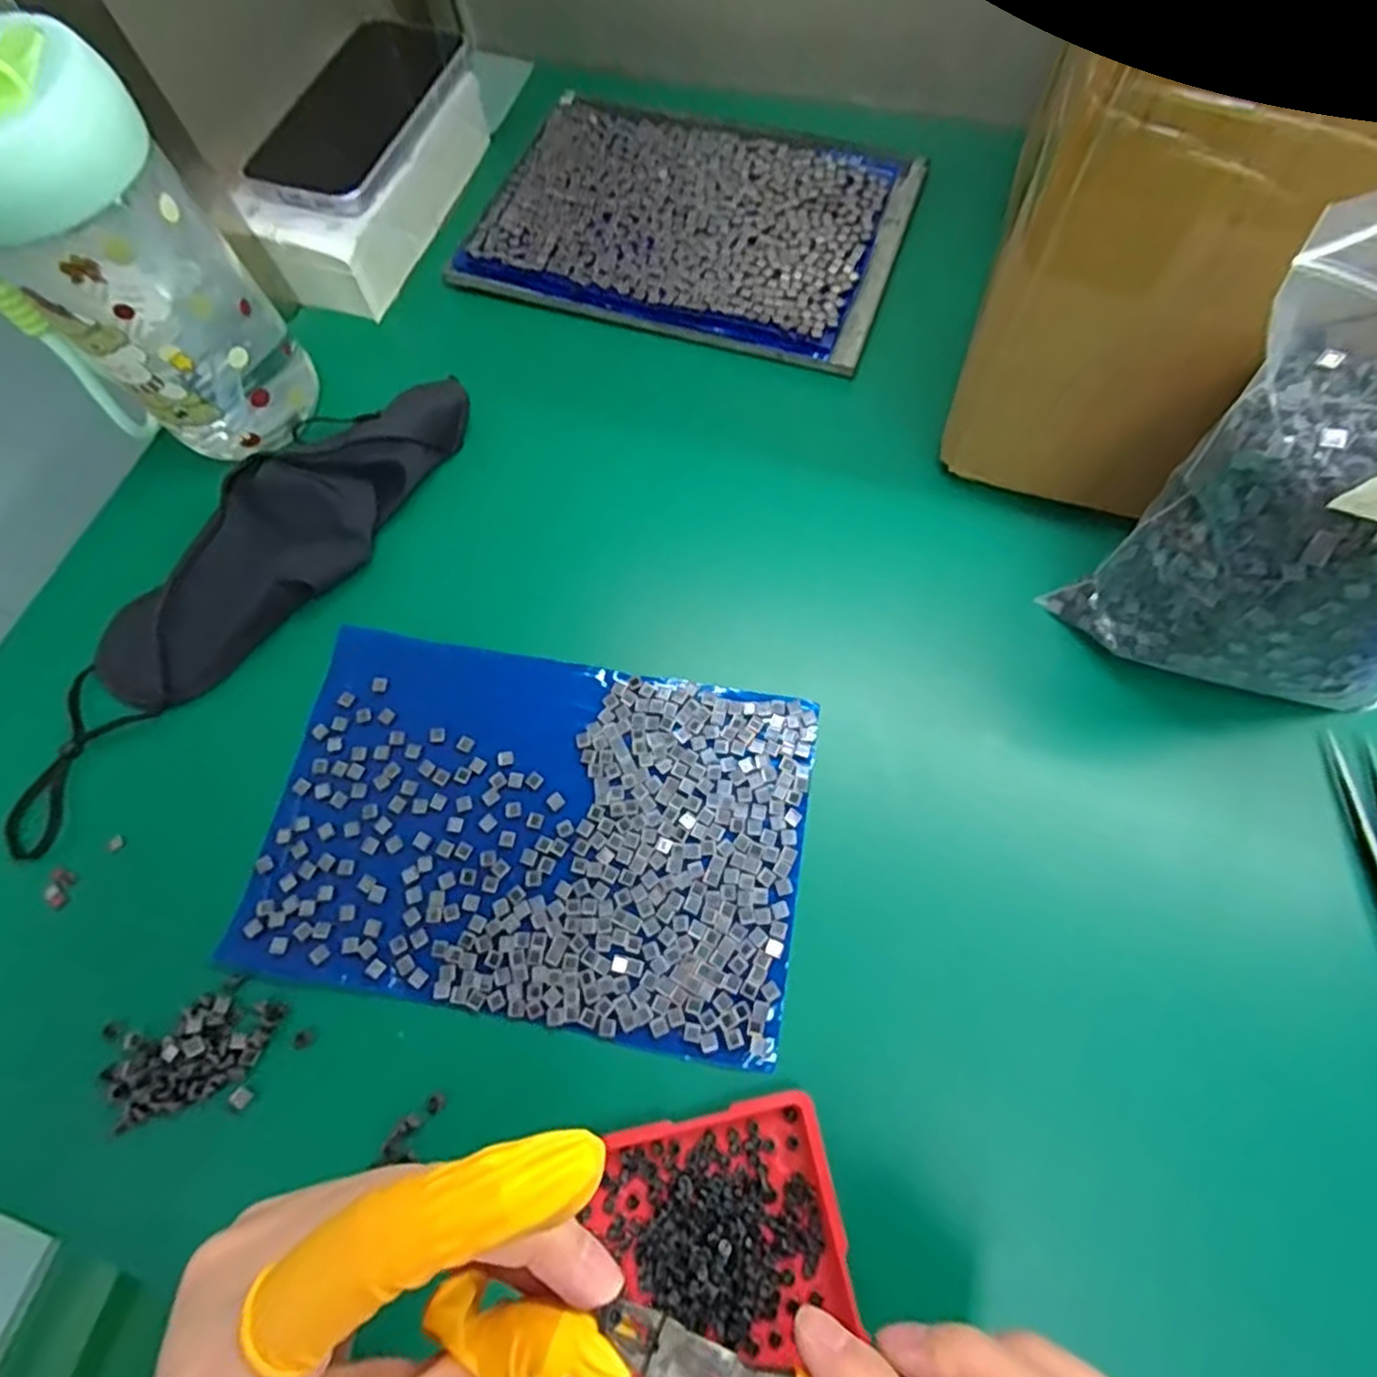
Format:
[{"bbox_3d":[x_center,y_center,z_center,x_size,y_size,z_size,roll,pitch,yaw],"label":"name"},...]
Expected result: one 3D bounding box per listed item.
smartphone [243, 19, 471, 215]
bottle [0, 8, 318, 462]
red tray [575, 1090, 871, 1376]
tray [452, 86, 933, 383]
[{"bbox_3d":[-0.191,-0.335,0.416,0.075,0.014,0.155,16,71,9],"label":"smartphone"},{"bbox_3d":[-0.255,-0.179,0.308,0.106,0.194,0.070,-43,73,-12],"label":"bottle"},{"bbox_3d":[0.006,0.202,0.239,0.098,0.011,0.099,-12,70,-2],"label":"red tray"},{"bbox_3d":[0.002,-0.281,0.428,0.243,0.008,0.171,17,72,9],"label":"tray"}]

